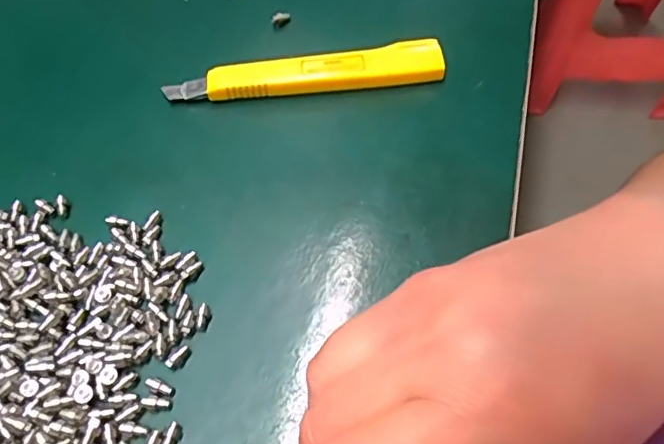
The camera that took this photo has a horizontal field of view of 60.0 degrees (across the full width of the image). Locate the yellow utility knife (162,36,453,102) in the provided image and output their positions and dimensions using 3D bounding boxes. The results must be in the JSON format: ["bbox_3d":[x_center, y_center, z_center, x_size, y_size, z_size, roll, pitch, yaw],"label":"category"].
[{"bbox_3d":[-0.013,-0.071,0.278,0.131,0.013,0.018,-6,61,-2],"label":"yellow utility knife"}]

